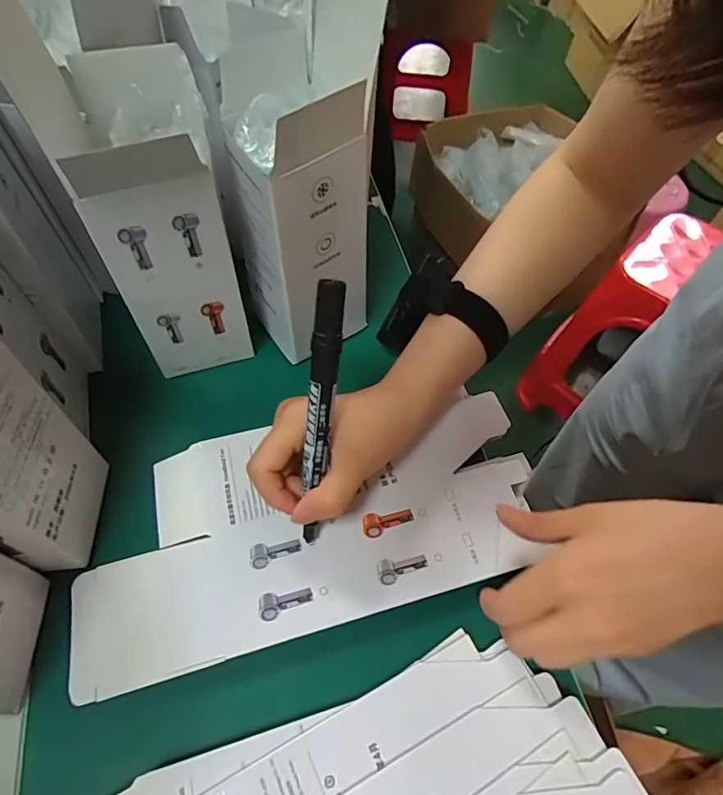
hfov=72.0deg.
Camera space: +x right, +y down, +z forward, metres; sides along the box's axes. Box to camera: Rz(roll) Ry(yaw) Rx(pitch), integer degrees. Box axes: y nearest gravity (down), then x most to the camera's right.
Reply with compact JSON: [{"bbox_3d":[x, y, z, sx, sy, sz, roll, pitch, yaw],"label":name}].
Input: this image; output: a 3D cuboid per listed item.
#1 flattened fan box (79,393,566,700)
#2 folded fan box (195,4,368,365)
[{"bbox_3d":[-0.030,0.075,0.320,0.292,0.009,0.136,-15,59,-12],"label":"flattened fan box"},{"bbox_3d":[-0.045,-0.123,0.342,0.074,0.179,0.081,-33,64,-22],"label":"folded fan box"}]

